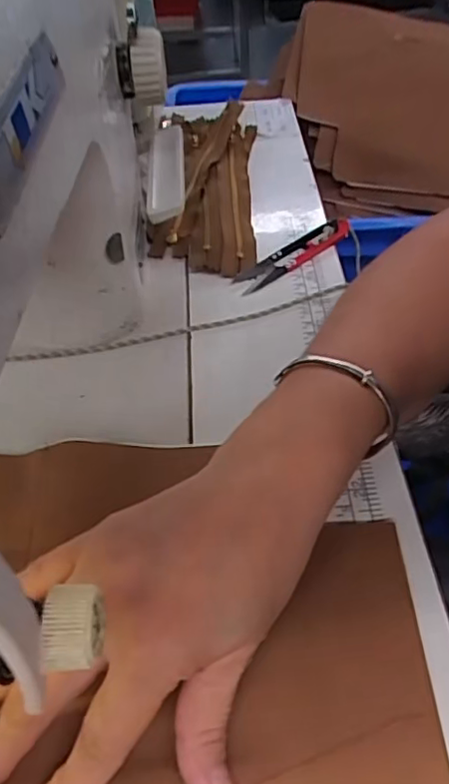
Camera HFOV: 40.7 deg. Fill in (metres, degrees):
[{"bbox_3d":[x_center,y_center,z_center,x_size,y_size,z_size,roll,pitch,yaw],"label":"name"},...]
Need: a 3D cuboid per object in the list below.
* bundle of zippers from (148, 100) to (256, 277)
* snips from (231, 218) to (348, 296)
[{"bbox_3d":[-0.016,-0.181,0.515,0.080,0.030,0.235,0,48,3],"label":"bundle of zippers"},{"bbox_3d":[0.051,-0.104,0.452,0.102,0.009,0.023,-32,54,-23],"label":"snips"}]

